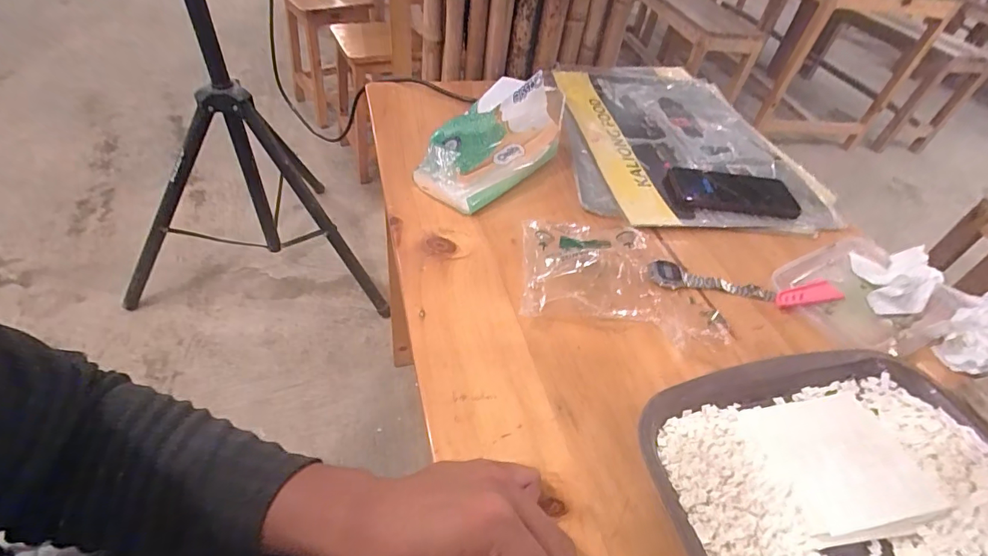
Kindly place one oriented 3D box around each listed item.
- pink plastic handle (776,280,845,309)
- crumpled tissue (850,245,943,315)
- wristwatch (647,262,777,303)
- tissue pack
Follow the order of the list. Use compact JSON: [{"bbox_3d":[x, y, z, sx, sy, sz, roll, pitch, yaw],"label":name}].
[{"bbox_3d":[0.333,0.017,0.489,0.080,0.010,0.025,-10,47,-16],"label":"pink plastic handle"},{"bbox_3d":[0.444,0.001,0.502,0.075,0.029,0.095,13,45,6],"label":"crumpled tissue"},{"bbox_3d":[0.229,0.003,0.487,0.133,0.010,0.032,7,45,0],"label":"wristwatch"},{"bbox_3d":[-0.002,-0.172,0.567,0.099,0.090,0.203,35,64,26],"label":"tissue pack"}]

